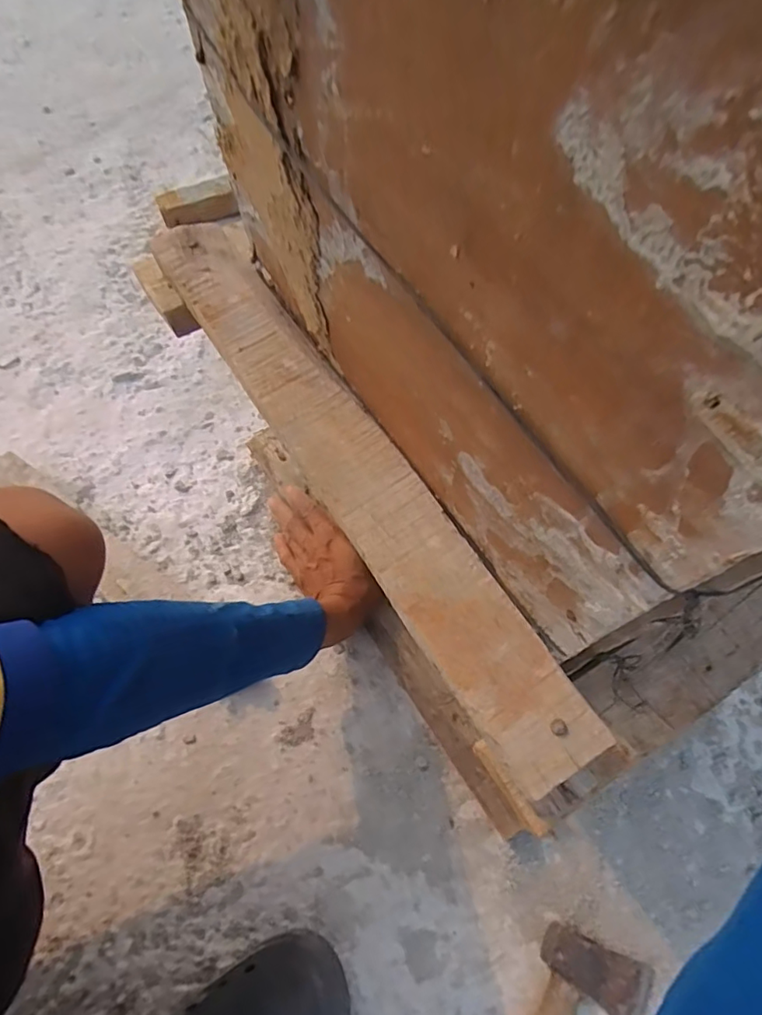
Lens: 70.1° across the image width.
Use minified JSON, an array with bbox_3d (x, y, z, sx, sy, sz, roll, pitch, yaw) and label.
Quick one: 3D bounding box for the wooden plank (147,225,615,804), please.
[{"bbox_3d":[-0.021,-0.030,0.335,0.057,0.009,0.425,-32,74,-13],"label":"wooden plank"}]

